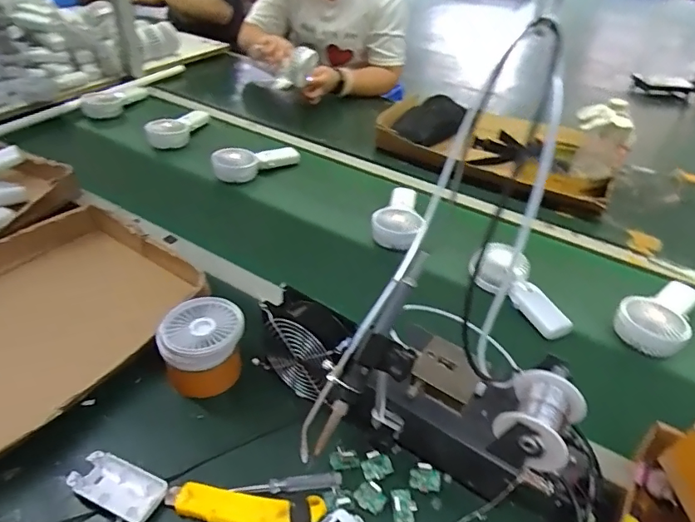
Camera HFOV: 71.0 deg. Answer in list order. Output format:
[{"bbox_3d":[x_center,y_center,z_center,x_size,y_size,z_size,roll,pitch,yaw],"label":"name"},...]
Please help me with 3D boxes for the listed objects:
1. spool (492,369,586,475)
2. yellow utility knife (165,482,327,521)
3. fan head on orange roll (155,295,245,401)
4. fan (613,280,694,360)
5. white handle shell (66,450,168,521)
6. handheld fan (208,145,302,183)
[{"bbox_3d":[0.180,0.153,0.461,0.064,0.063,0.080,26,44,25],"label":"spool"},{"bbox_3d":[-0.101,0.242,0.472,0.153,0.017,0.040,6,39,2],"label":"yellow utility knife"},{"bbox_3d":[-0.172,0.109,0.584,0.098,0.095,0.093,-7,40,-14],"label":"fan head on orange roll"},{"bbox_3d":[0.468,0.075,0.725,0.173,0.046,0.088,-29,49,-35],"label":"fan"},{"bbox_3d":[-0.230,0.229,0.490,0.093,0.020,0.046,18,40,16],"label":"white handle shell"},{"bbox_3d":[-0.189,-0.211,1.011,0.182,0.044,0.070,-29,49,-35],"label":"handheld fan"}]

